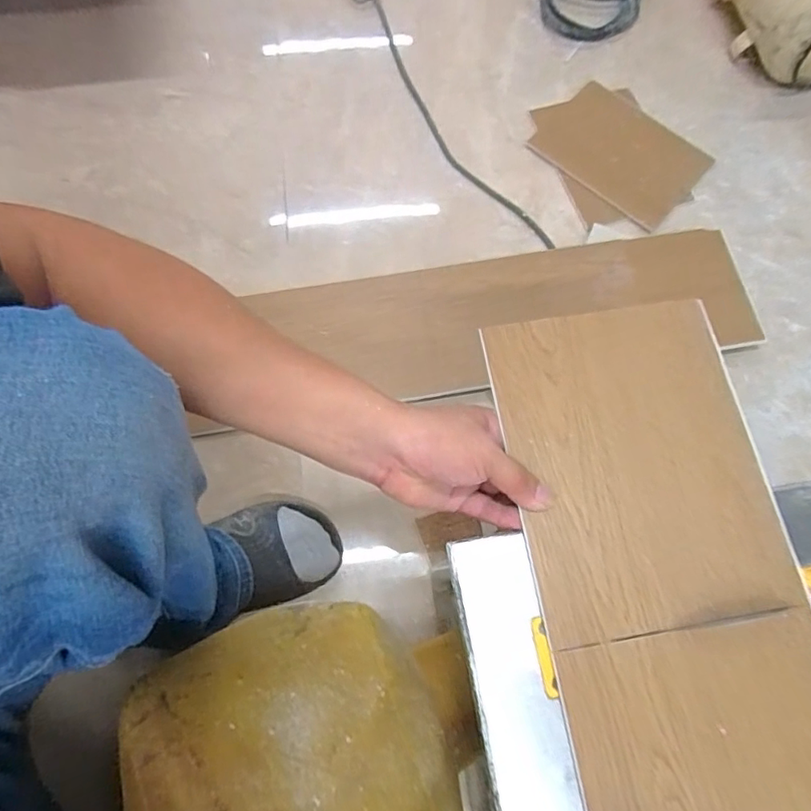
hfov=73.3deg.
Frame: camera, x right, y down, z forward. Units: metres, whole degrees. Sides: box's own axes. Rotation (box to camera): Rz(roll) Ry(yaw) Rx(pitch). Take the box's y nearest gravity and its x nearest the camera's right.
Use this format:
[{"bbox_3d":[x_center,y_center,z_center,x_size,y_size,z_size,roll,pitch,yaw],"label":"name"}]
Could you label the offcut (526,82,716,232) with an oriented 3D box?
[{"bbox_3d":[0.336,-0.396,0.853,0.236,0.013,0.181,42,75,12],"label":"offcut"}]

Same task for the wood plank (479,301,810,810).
[{"bbox_3d":[0.181,0.116,0.377,0.184,0.007,0.394,-10,72,-5],"label":"wood plank"}]

